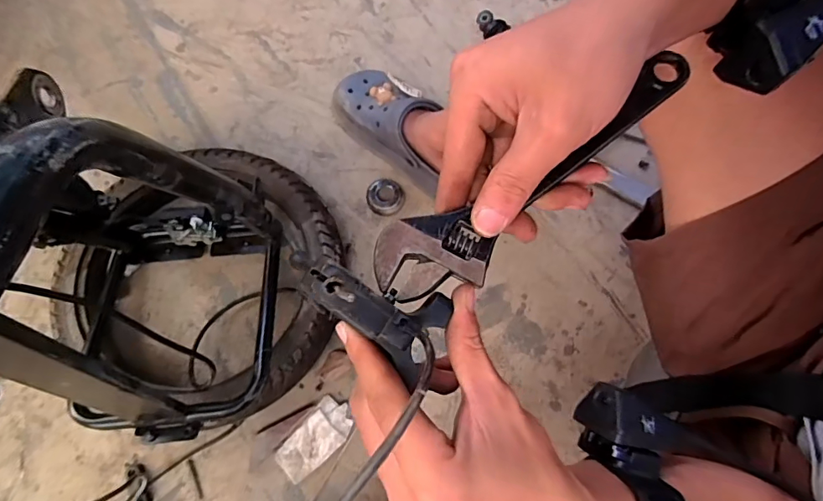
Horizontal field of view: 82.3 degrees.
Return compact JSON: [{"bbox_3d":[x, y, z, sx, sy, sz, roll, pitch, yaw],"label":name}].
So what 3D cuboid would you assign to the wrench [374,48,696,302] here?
[{"bbox_3d":[0.067,-0.038,0.242,0.196,0.008,0.046,-36,75,-6],"label":"wrench"}]

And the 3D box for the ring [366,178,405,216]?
[{"bbox_3d":[-0.036,-0.078,0.682,0.053,0.018,0.054,0,71,-1],"label":"ring"}]

